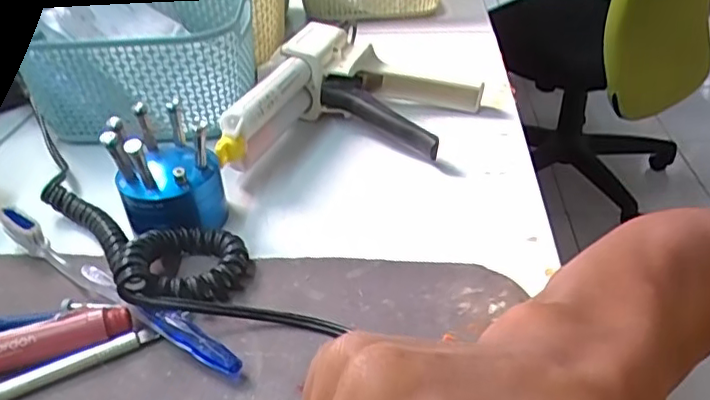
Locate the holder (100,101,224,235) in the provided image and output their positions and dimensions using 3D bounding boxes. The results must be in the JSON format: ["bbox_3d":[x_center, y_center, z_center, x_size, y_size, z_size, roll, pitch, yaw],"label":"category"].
[{"bbox_3d":[-0.109,-0.018,0.354,0.056,0.069,0.055,-15,37,-17],"label":"holder"}]

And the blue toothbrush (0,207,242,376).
[{"bbox_3d":[-0.127,0.043,0.311,0.184,0.021,0.011,21,41,29],"label":"blue toothbrush"}]

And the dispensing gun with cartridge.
[{"bbox_3d":[0.002,-0.063,0.427,0.134,0.062,0.164,11,37,19],"label":"dispensing gun with cartridge"}]

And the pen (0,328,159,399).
[{"bbox_3d":[-0.149,0.083,0.267,0.120,0.009,0.009,-21,39,-24],"label":"pen"}]

